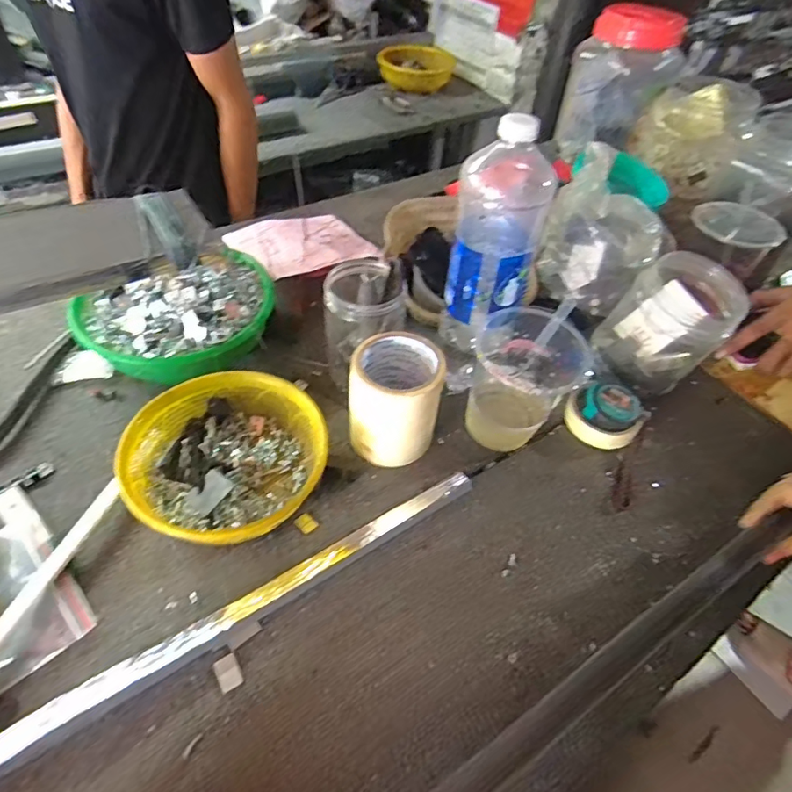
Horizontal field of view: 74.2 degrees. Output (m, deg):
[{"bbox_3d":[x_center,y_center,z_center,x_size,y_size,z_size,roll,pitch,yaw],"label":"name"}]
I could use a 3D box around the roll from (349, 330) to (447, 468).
[{"bbox_3d":[-0.001,0.006,0.554,0.088,0.113,0.093,3,48,-3],"label":"roll"}]

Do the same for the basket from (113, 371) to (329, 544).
[{"bbox_3d":[-0.167,0.063,0.522,0.185,0.061,0.169,3,48,-3],"label":"basket"}]

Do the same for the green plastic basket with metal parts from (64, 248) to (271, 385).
[{"bbox_3d":[-0.266,-0.099,0.640,0.229,0.063,0.224,-10,50,-14],"label":"green plastic basket with metal parts"}]

